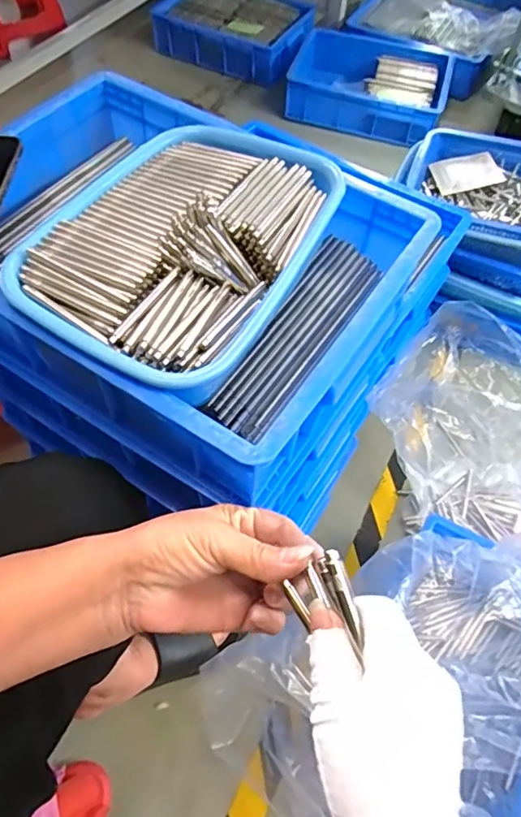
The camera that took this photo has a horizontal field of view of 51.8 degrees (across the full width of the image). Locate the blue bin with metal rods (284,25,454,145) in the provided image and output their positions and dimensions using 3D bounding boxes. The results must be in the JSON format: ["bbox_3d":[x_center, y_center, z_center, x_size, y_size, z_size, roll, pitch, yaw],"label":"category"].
[{"bbox_3d":[0.311,-0.920,1.515,0.413,0.120,0.381,19,59,8],"label":"blue bin with metal rods"}]

